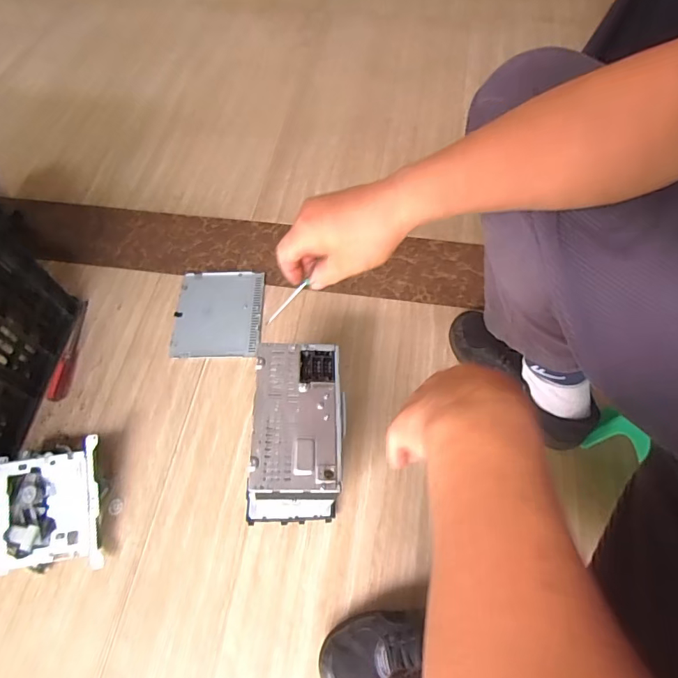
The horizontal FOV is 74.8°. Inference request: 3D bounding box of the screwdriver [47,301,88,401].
[{"bbox_3d":[-0.477,0.014,0.789,0.022,0.023,0.195,-1,61,2],"label":"screwdriver"}]

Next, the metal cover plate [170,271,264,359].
[{"bbox_3d":[-0.221,-0.049,0.812,0.158,0.008,0.178,-1,61,2],"label":"metal cover plate"}]

